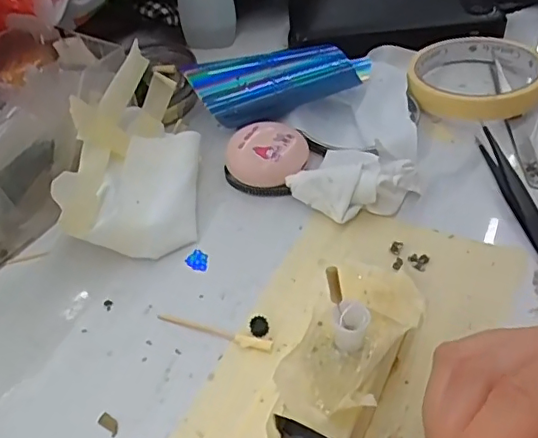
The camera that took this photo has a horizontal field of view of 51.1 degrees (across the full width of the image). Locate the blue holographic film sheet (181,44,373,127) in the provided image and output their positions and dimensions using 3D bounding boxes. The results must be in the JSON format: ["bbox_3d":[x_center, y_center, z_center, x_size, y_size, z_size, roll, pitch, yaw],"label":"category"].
[{"bbox_3d":[0.010,-0.088,0.356,0.116,0.032,0.030,-10,47,-4],"label":"blue holographic film sheet"}]

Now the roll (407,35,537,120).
[{"bbox_3d":[0.139,-0.098,0.376,0.084,0.017,0.087,-3,46,3],"label":"roll"}]

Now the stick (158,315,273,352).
[{"bbox_3d":[-0.027,0.053,0.266,0.059,0.004,0.006,12,49,16],"label":"stick"}]

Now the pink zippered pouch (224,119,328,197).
[{"bbox_3d":[0.001,-0.038,0.337,0.047,0.024,0.047,16,50,20],"label":"pink zippered pouch"}]

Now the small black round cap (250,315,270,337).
[{"bbox_3d":[-0.004,0.050,0.265,0.009,0.005,0.010,-10,47,-4],"label":"small black round cap"}]

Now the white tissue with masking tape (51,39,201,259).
[{"bbox_3d":[-0.076,-0.036,0.317,0.066,0.062,0.109,-4,46,2],"label":"white tissue with masking tape"}]

